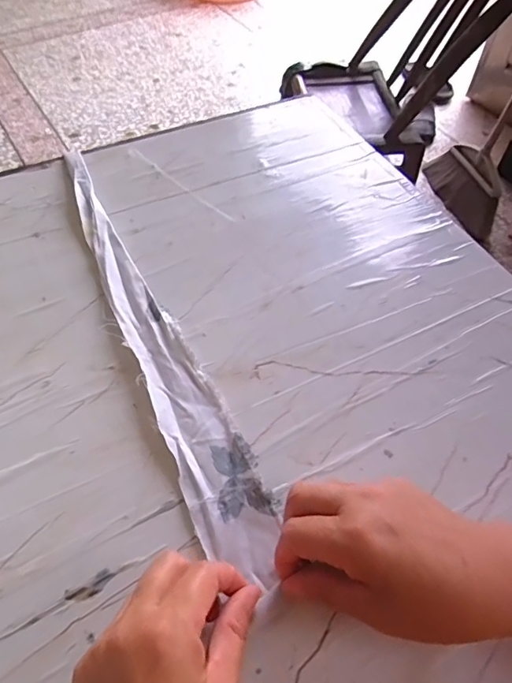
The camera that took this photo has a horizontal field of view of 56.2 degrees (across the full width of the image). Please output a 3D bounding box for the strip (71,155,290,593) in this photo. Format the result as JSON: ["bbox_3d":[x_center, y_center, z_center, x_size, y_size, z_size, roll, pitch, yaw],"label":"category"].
[{"bbox_3d":[-0.093,-0.018,0.396,0.051,0.012,0.428,-24,61,-14],"label":"strip"}]

